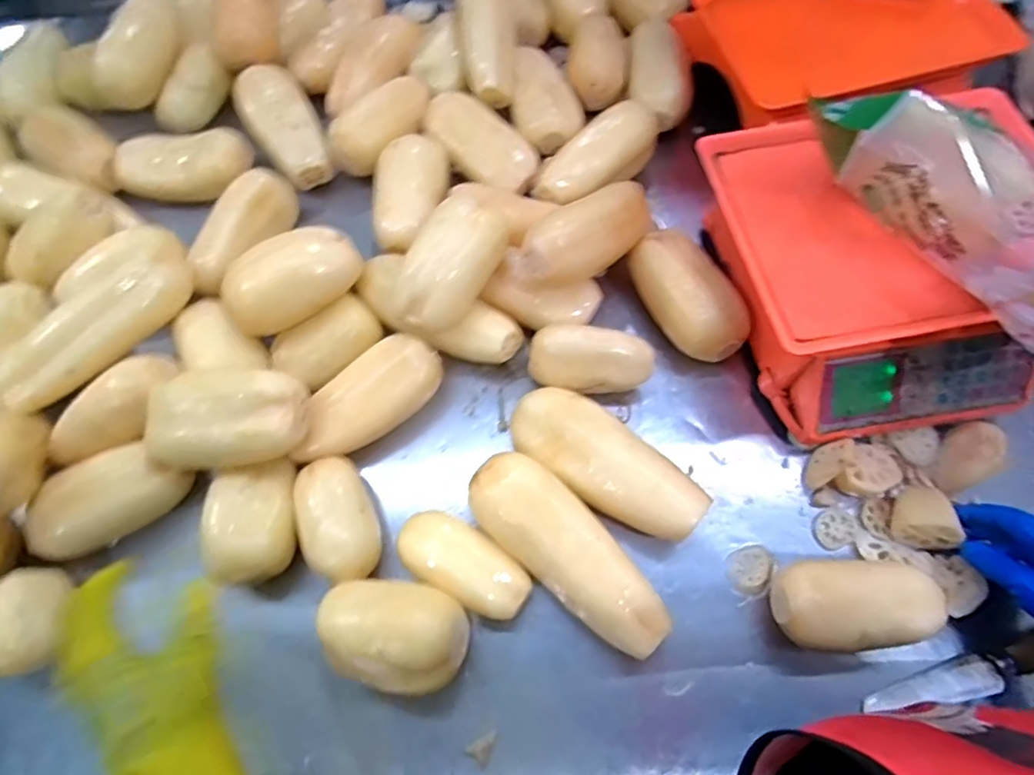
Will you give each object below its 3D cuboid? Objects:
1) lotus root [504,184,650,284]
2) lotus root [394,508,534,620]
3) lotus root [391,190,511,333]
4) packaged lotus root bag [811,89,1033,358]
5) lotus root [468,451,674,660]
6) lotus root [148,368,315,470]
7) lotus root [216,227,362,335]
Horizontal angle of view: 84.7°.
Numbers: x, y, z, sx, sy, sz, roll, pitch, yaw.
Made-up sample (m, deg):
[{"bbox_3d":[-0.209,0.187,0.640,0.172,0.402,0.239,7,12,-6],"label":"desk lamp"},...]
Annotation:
[{"bbox_3d":[0.073,-0.146,0.546,0.162,0.063,0.067,-25,68,-9],"label":"lotus root"},{"bbox_3d":[-0.045,0.152,0.490,0.120,0.045,0.056,29,70,13],"label":"lotus root"},{"bbox_3d":[-0.062,-0.114,0.538,0.068,0.072,0.133,25,70,12],"label":"lotus root"},{"bbox_3d":[0.342,-0.135,0.425,0.111,0.091,0.260,-34,70,-12],"label":"packaged lotus root bag"},{"bbox_3d":[0.044,0.137,0.478,0.072,0.058,0.197,-43,72,-15],"label":"lotus root"},{"bbox_3d":[-0.257,0.028,0.501,0.135,0.055,0.081,0,67,2],"label":"lotus root"},{"bbox_3d":[-0.212,-0.104,0.543,0.132,0.059,0.070,-30,69,-11],"label":"lotus root"}]

